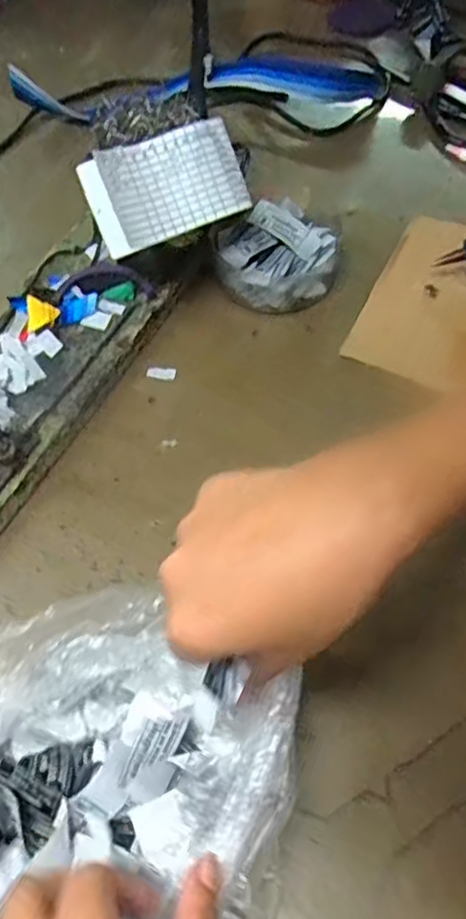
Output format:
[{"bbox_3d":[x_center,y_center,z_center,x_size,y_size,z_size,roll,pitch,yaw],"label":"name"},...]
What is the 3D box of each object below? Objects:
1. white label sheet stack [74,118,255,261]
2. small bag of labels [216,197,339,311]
[{"bbox_3d":[-0.042,-0.179,0.444,0.101,0.021,0.061,-27,105,-18],"label":"white label sheet stack"},{"bbox_3d":[0.034,-0.156,0.516,0.092,0.039,0.085,3,58,4],"label":"small bag of labels"}]

